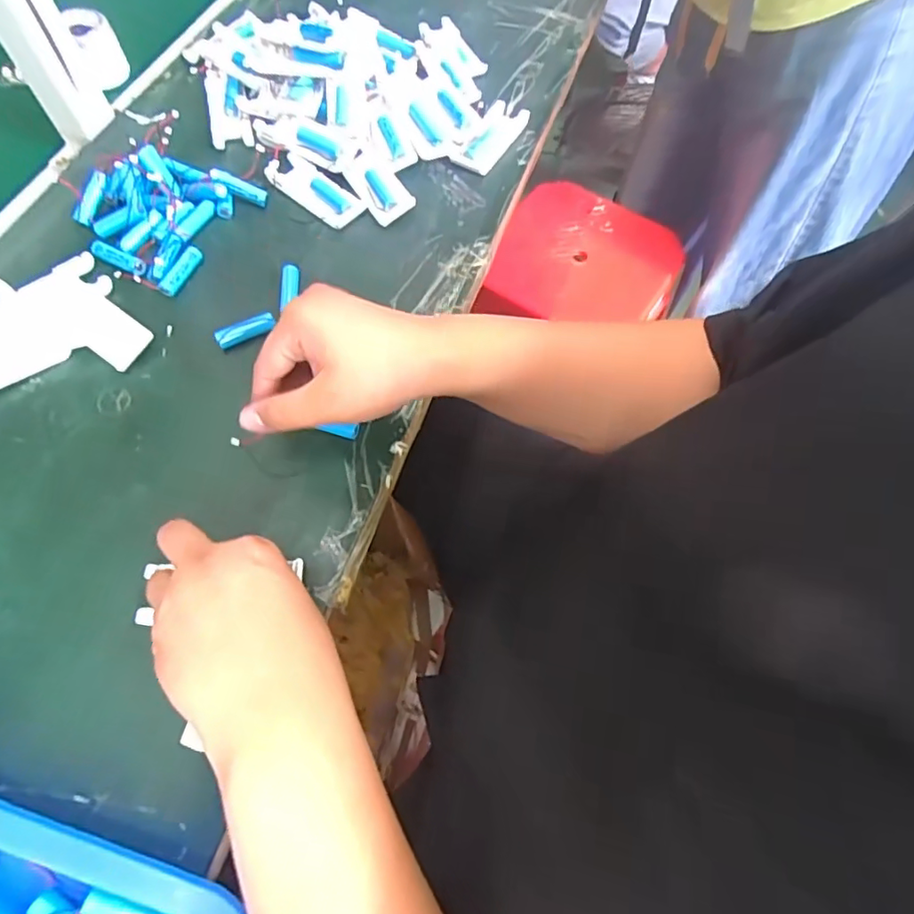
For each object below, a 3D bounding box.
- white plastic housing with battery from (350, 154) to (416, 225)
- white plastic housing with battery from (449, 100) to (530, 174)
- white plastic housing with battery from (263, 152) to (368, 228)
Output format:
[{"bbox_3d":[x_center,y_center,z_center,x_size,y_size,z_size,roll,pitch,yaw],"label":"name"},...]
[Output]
[{"bbox_3d":[-0.072,-0.256,0.528,0.039,0.016,0.078,-26,70,-13],"label":"white plastic housing with battery"},{"bbox_3d":[0.036,-0.328,0.565,0.038,0.018,0.103,30,68,12],"label":"white plastic housing with battery"},{"bbox_3d":[-0.135,-0.256,0.530,0.099,0.019,0.037,38,70,13],"label":"white plastic housing with battery"}]

